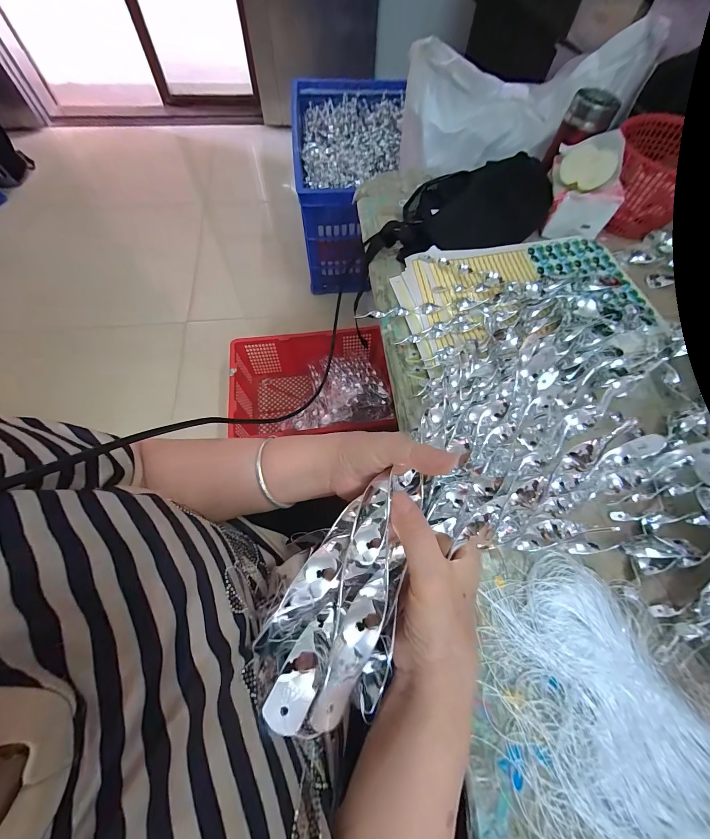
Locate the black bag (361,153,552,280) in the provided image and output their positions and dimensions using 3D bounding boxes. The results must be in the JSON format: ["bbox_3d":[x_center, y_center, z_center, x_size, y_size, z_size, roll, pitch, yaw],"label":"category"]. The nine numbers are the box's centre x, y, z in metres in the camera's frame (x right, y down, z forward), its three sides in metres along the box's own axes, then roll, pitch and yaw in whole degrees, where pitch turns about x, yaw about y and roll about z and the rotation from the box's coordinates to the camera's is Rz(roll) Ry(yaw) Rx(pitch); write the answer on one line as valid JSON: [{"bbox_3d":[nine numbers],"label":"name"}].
[{"bbox_3d":[0.202,-0.359,0.548,0.376,0.058,0.155,-24,68,-13],"label":"black bag"}]

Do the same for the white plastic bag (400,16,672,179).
[{"bbox_3d":[0.322,-0.641,0.652,0.438,0.173,0.146,-3,64,-4],"label":"white plastic bag"}]

